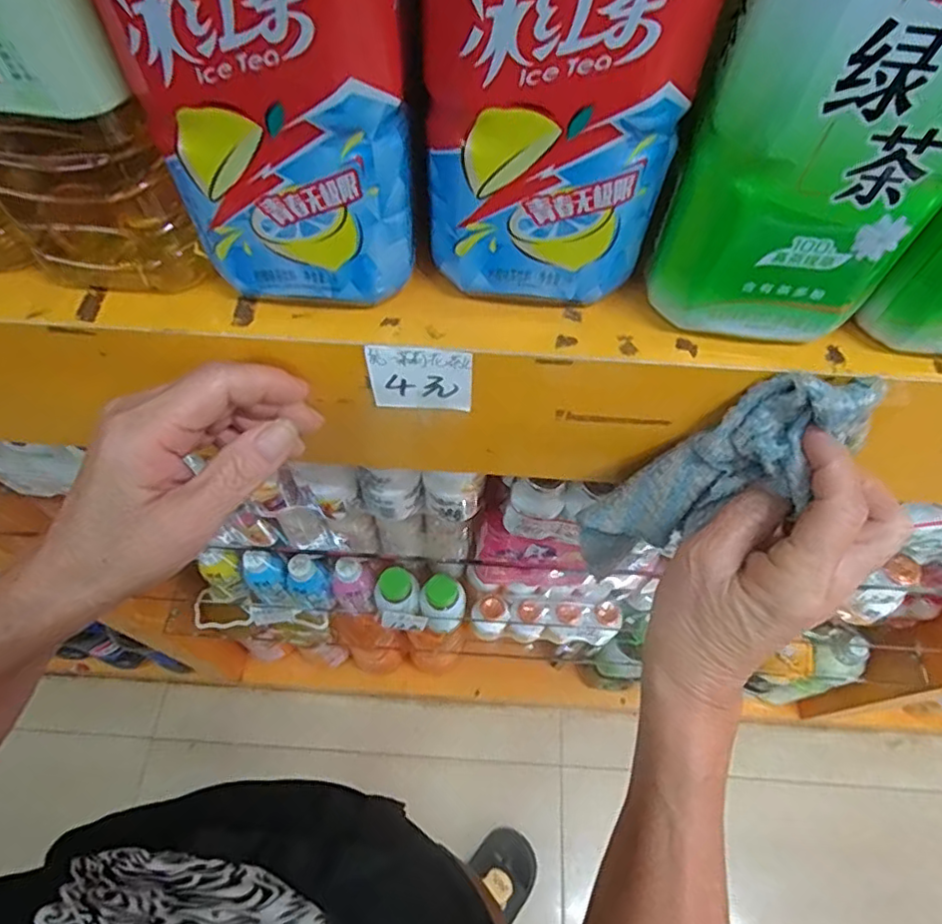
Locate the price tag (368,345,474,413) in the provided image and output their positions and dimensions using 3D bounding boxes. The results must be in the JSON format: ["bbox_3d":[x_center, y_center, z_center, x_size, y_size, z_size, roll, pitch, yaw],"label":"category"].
[{"bbox_3d":[-0.023,-0.038,0.292,0.047,0.044,0.005,2,62,-1],"label":"price tag"}]

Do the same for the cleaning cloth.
[{"bbox_3d":[0.117,0.015,0.313,0.043,0.172,0.045,7,55,-38],"label":"cleaning cloth"}]

